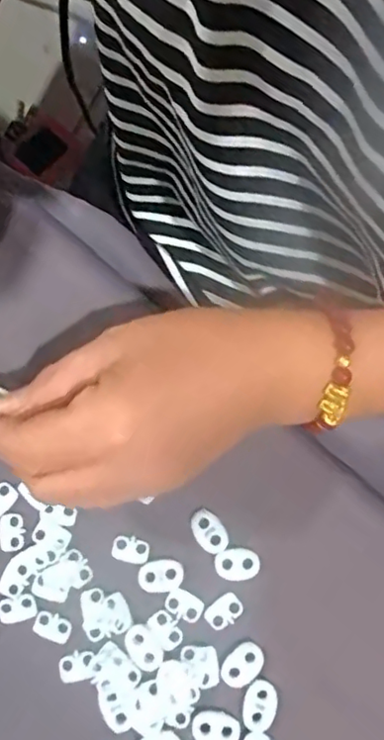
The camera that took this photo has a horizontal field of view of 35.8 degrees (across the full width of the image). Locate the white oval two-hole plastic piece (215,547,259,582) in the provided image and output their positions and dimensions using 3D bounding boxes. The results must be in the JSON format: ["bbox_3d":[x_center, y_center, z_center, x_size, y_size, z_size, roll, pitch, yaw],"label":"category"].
[{"bbox_3d":[0.023,0.098,0.298,0.022,0.004,0.016,1,77,-1],"label":"white oval two-hole plastic piece"}]

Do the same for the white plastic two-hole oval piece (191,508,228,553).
[{"bbox_3d":[0.008,0.082,0.301,0.015,0.004,0.022,-27,79,-7],"label":"white plastic two-hole oval piece"}]

